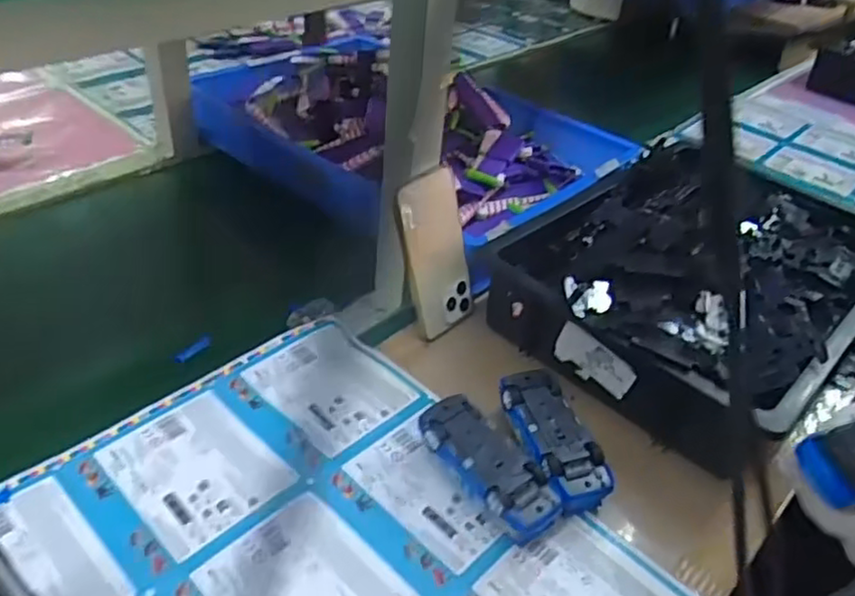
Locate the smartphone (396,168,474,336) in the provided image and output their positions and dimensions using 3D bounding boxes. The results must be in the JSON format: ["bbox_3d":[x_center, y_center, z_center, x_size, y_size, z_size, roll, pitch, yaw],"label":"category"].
[{"bbox_3d":[0.010,-0.042,0.696,0.073,0.166,0.012,-26,29,-33],"label":"smartphone"}]

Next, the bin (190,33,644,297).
[{"bbox_3d":[-0.026,-0.222,0.976,0.569,0.115,0.358,33,45,32],"label":"bin"}]

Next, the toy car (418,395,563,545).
[{"bbox_3d":[0.046,0.136,0.562,0.056,0.050,0.129,-24,46,-33],"label":"toy car"}]

